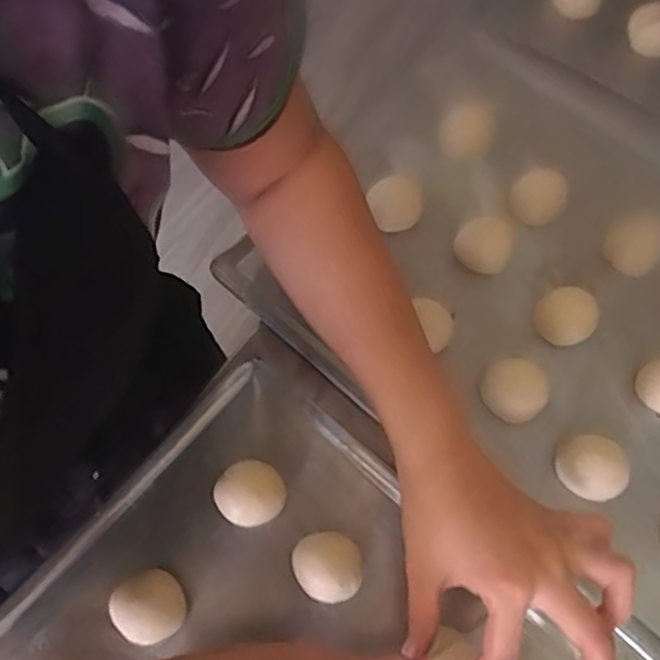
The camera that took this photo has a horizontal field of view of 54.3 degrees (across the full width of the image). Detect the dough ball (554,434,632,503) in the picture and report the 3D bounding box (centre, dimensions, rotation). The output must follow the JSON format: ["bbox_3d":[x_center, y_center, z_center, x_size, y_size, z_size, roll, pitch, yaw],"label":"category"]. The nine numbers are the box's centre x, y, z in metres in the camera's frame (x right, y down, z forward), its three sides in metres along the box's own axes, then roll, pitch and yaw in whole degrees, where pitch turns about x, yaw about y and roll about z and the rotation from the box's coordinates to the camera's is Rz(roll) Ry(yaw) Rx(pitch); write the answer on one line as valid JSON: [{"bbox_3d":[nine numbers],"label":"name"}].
[{"bbox_3d":[0.166,0.089,0.414,0.036,0.032,0.042,-42,73,-16],"label":"dough ball"}]

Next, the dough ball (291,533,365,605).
[{"bbox_3d":[-0.001,0.147,0.394,0.042,0.037,0.037,-2,67,-1],"label":"dough ball"}]

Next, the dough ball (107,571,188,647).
[{"bbox_3d":[-0.107,0.167,0.385,0.041,0.033,0.038,0,67,0],"label":"dough ball"}]

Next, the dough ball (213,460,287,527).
[{"bbox_3d":[-0.050,0.106,0.412,0.042,0.033,0.037,-19,68,-8],"label":"dough ball"}]

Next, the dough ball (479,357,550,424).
[{"bbox_3d":[0.123,0.042,0.436,0.032,0.040,0.042,-41,73,-16],"label":"dough ball"}]

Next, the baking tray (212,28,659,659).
[{"bbox_3d":[0.183,-0.026,0.467,0.454,0.031,0.340,41,73,16],"label":"baking tray"}]

